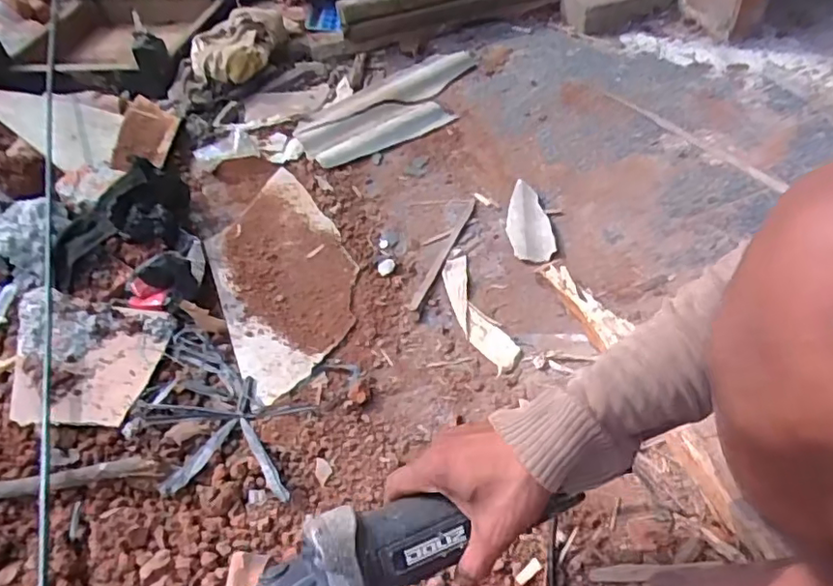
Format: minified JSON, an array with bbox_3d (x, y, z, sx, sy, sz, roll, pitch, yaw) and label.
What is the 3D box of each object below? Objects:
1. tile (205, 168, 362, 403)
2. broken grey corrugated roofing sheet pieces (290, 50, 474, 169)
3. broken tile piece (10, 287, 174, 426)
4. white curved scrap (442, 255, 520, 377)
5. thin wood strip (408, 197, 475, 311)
[{"bbox_3d":[-0.185,-0.035,0.839,0.178,0.010,0.393,-18,49,-16],"label":"tile"},{"bbox_3d":[-0.033,-0.341,1.104,0.393,0.033,0.192,-26,51,-23],"label":"broken grey corrugated roofing sheet pieces"},{"bbox_3d":[-0.401,0.071,0.713,0.194,0.014,0.177,6,47,1],"label":"broken tile piece"},{"bbox_3d":[0.074,0.021,0.770,0.047,0.010,0.187,-15,48,-14],"label":"white curved scrap"},{"bbox_3d":[0.041,-0.058,0.849,0.015,0.006,0.228,7,47,29],"label":"thin wood strip"}]

